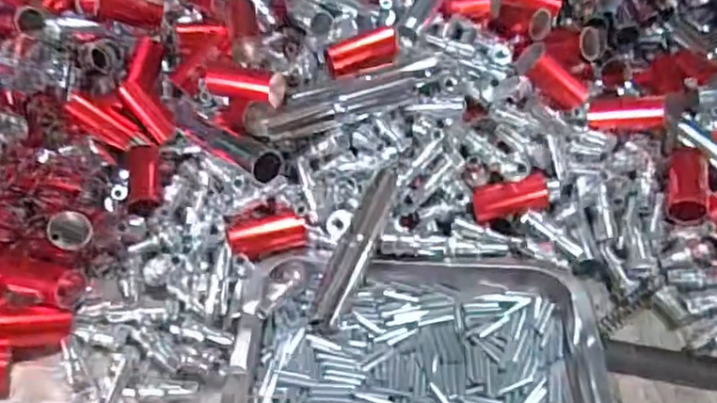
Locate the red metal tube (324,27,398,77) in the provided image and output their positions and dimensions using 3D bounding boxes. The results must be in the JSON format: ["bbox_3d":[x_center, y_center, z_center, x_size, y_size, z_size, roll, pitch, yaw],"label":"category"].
[{"bbox_3d":[0.005,-0.129,0.513,0.065,0.022,0.025,-16,49,-13],"label":"red metal tube"}]

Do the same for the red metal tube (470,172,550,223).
[{"bbox_3d":[0.128,-0.002,0.499,0.060,0.021,0.026,-15,46,14],"label":"red metal tube"}]

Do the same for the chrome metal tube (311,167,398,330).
[{"bbox_3d":[-0.002,0.036,0.453,0.024,0.019,0.127,20,78,18],"label":"chrome metal tube"}]

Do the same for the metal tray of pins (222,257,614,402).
[{"bbox_3d":[0.039,0.111,0.425,0.254,0.028,0.169,1,48,3],"label":"metal tray of pins"}]

